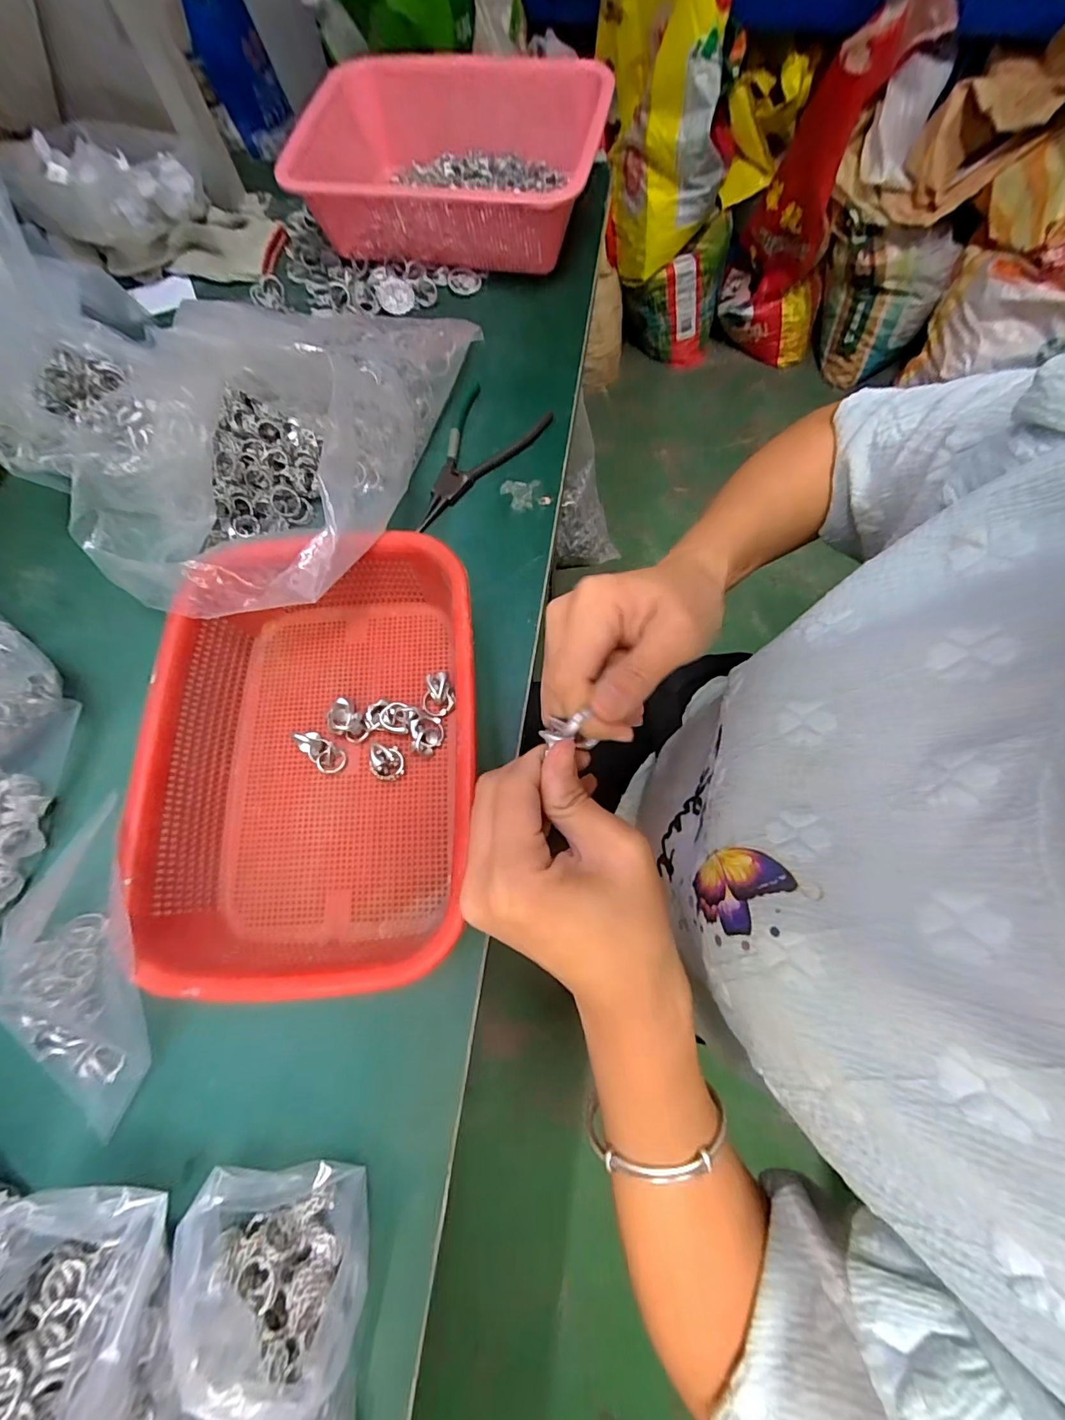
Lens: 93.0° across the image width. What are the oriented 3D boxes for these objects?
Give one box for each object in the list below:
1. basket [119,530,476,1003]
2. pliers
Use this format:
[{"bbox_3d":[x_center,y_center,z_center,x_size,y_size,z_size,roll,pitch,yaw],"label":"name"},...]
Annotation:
[{"bbox_3d":[-0.142,0.030,0.346,0.215,0.078,0.283,-4,71,0],"label":"basket"},{"bbox_3d":[-0.058,-0.224,0.456,0.081,0.011,0.159,29,74,10],"label":"pliers"}]

